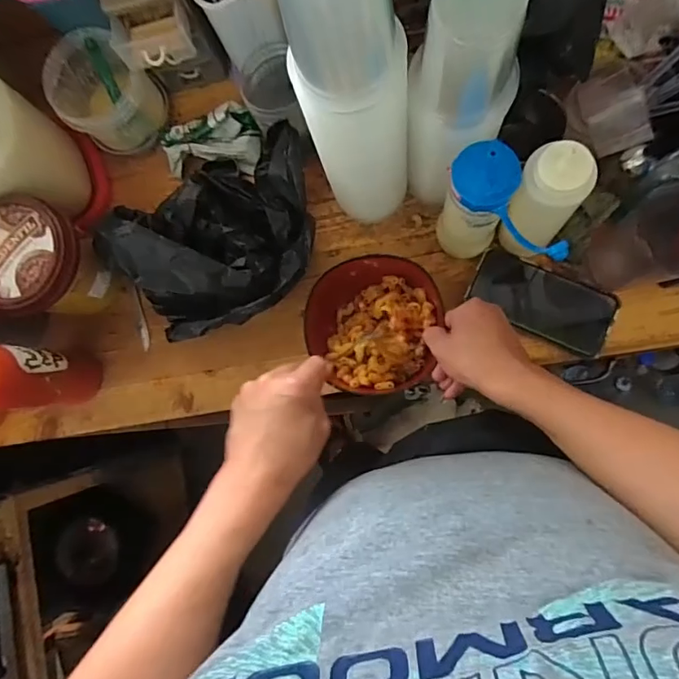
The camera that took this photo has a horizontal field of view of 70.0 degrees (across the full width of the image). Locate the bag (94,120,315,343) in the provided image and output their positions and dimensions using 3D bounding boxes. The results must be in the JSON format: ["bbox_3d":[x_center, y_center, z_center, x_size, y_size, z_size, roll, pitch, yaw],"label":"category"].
[{"bbox_3d":[-0.132,-0.117,0.551,0.197,0.107,0.212,-3,87,8],"label":"bag"}]

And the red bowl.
[{"bbox_3d":[0.038,-0.017,0.560,0.144,0.062,0.151,0,87,8],"label":"red bowl"}]

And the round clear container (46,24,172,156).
[{"bbox_3d":[-0.286,-0.312,0.612,0.107,0.099,0.110,0,87,8],"label":"round clear container"}]

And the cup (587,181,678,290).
[{"bbox_3d":[0.319,-0.100,0.494,0.079,0.121,0.081,0,87,8],"label":"cup"}]

